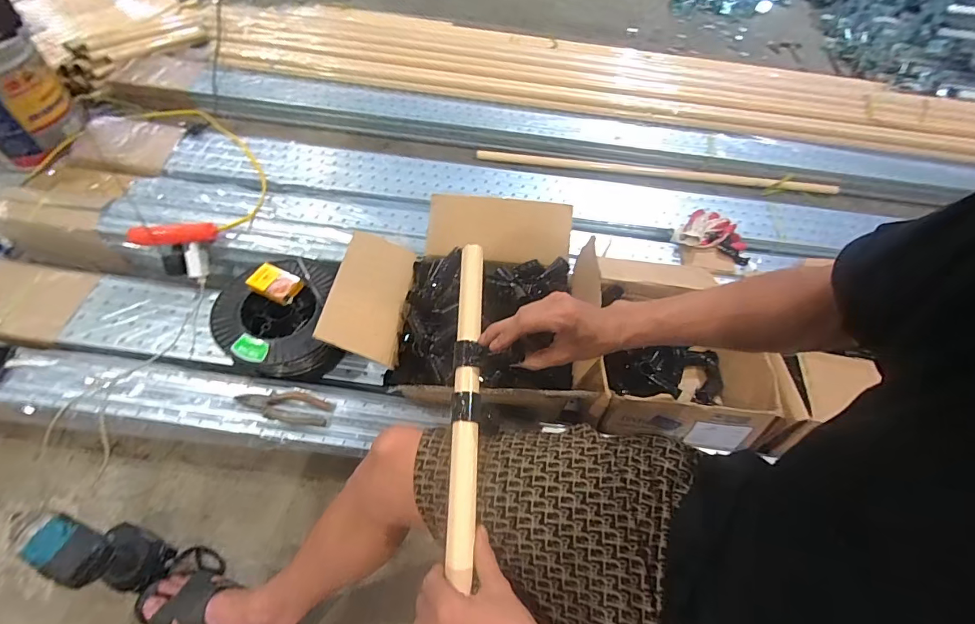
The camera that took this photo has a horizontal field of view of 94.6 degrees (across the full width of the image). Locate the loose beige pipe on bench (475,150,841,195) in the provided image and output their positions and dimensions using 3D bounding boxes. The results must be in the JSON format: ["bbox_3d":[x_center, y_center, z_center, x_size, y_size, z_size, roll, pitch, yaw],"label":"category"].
[{"bbox_3d":[0.550,-0.453,1.457,1.162,0.032,0.027,6,55,-2],"label":"loose beige pipe on bench"}]

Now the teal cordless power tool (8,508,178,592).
[{"bbox_3d":[-0.585,0.370,0.688,0.126,0.241,0.074,20,55,8],"label":"teal cordless power tool"}]

